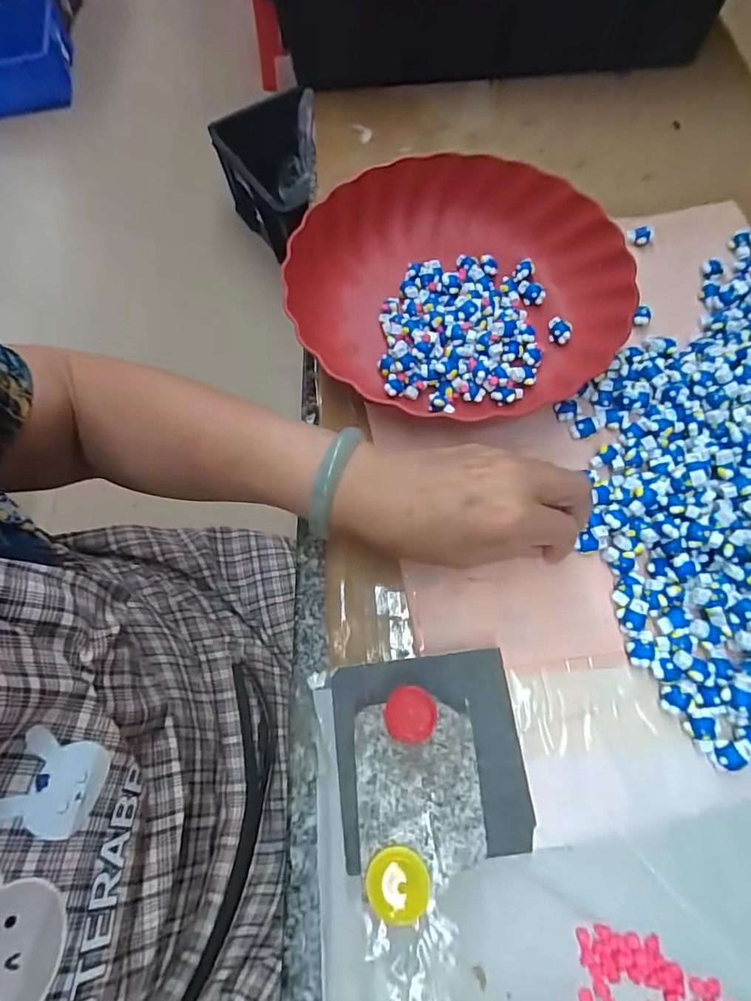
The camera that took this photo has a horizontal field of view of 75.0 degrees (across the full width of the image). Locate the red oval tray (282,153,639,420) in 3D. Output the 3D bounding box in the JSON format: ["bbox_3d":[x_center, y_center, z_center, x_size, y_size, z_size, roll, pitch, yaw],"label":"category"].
[{"bbox_3d":[0.059,-0.165,0.377,0.245,0.050,0.235,-3,68,1],"label":"red oval tray"}]

